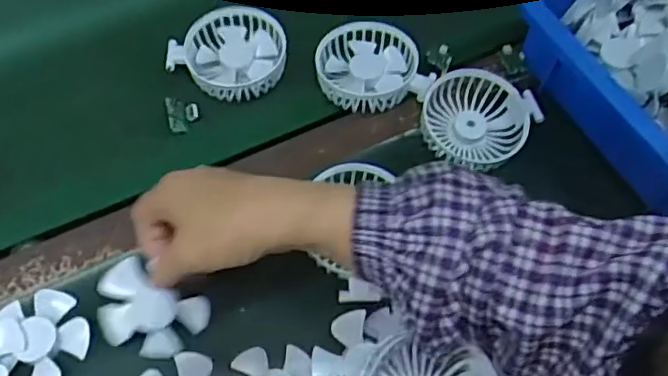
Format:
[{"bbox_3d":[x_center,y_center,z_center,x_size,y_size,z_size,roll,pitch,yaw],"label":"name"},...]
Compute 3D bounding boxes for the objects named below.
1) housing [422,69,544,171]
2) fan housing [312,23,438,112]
[{"bbox_3d":[0.123,-0.058,0.537,0.089,0.025,0.084,1,61,-3],"label":"housing"},{"bbox_3d":[0.031,-0.108,0.557,0.088,0.025,0.091,-10,62,-9],"label":"fan housing"}]

